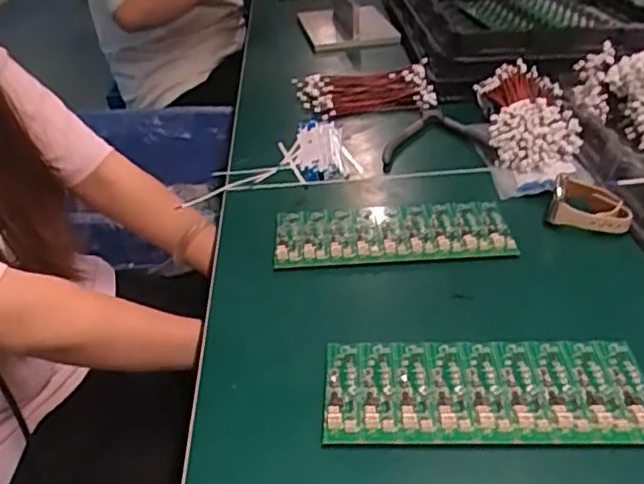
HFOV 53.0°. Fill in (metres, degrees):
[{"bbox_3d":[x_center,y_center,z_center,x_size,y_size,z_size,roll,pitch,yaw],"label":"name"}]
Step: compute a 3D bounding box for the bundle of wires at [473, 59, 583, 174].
[{"bbox_3d":[0.211,-0.133,0.668,0.088,0.050,0.170,0,34,10],"label":"bundle of wires"}]

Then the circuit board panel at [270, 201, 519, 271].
[{"bbox_3d":[0.057,-0.009,0.542,0.190,0.010,0.079,-5,33,3],"label":"circuit board panel"}]

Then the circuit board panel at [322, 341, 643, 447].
[{"bbox_3d":[0.098,0.088,0.393,0.191,0.007,0.082,-3,33,5],"label":"circuit board panel"}]

